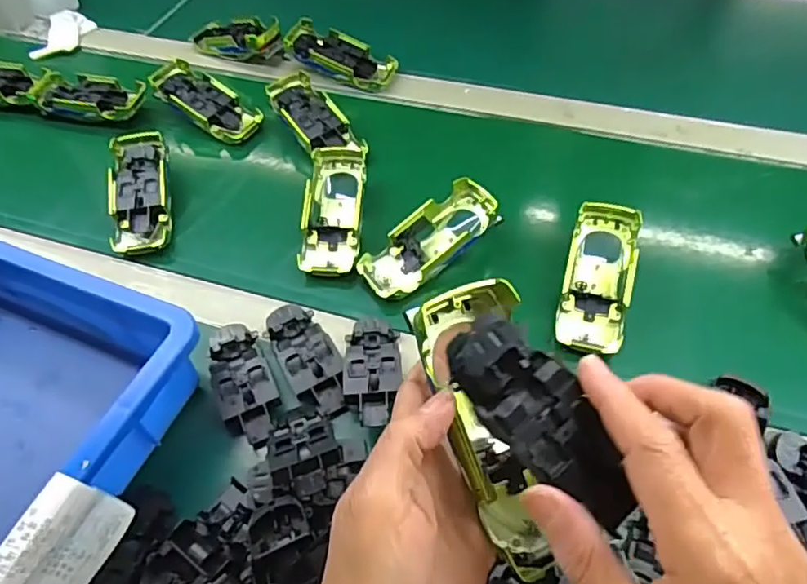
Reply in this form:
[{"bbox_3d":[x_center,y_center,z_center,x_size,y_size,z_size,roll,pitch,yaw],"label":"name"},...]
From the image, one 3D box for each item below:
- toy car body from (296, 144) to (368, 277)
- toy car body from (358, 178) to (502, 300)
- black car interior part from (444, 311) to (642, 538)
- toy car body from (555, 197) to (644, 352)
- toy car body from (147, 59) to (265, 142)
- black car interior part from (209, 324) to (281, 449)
[{"bbox_3d":[-0.065,-0.074,0.562,0.053,0.037,0.135,0,65,5],"label":"toy car body"},{"bbox_3d":[0.024,-0.044,0.532,0.132,0.036,0.056,-39,56,-10],"label":"toy car body"},{"bbox_3d":[0.058,0.051,0.242,0.038,0.014,0.093,-34,76,-22],"label":"black car interior part"},{"bbox_3d":[0.164,-0.011,0.496,0.054,0.028,0.135,12,68,14],"label":"toy car body"},{"bbox_3d":[-0.227,-0.217,0.671,0.138,0.026,0.059,37,60,11],"label":"toy car body"},{"bbox_3d":[-0.123,0.069,0.452,0.041,0.020,0.101,-21,51,-12],"label":"black car interior part"}]

